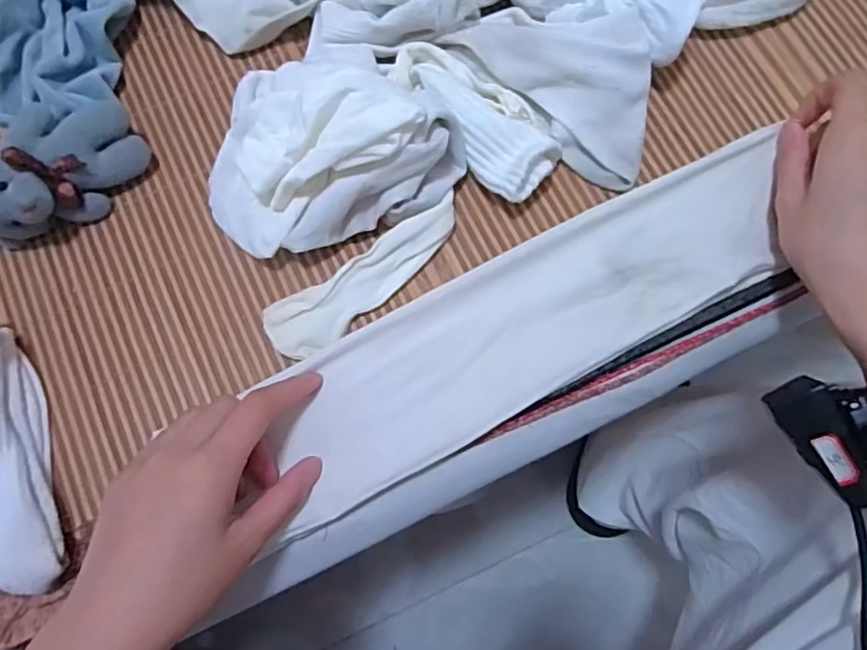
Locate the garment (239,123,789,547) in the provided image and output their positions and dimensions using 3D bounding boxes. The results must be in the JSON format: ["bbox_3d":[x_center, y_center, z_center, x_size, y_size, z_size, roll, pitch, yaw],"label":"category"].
[{"bbox_3d":[0.059,-0.007,0.359,0.335,0.015,0.093,-30,78,-4],"label":"garment"}]

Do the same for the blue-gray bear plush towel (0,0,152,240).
[{"bbox_3d":[-0.237,-0.157,0.385,0.098,0.041,0.208,-4,77,-2],"label":"blue-gray bear plush towel"}]

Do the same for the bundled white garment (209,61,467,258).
[{"bbox_3d":[-0.066,-0.092,0.352,0.137,0.066,0.106,26,78,5],"label":"bundled white garment"}]

